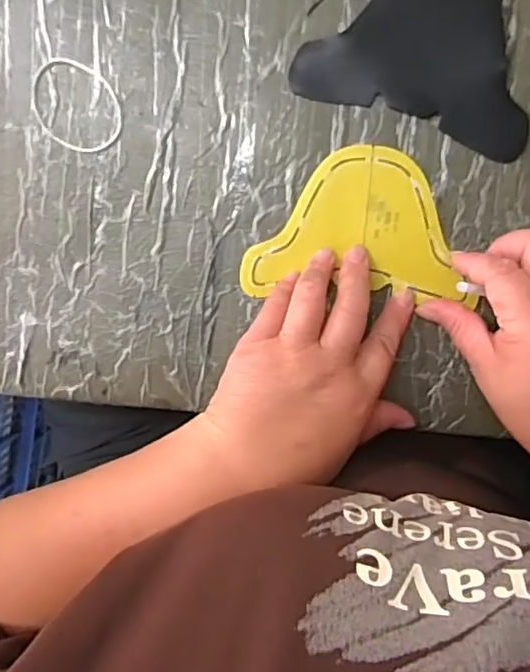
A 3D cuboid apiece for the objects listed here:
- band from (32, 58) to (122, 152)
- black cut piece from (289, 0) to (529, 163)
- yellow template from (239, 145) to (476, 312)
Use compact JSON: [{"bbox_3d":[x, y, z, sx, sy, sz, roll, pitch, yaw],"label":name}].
[{"bbox_3d":[-0.115,-0.139,0.365,0.060,0.004,0.048,29,99,-3],"label":"band"},{"bbox_3d":[0.096,-0.168,0.354,0.138,0.004,0.091,19,96,0],"label":"black cut piece"},{"bbox_3d":[0.055,-0.068,0.362,0.129,0.006,0.088,3,99,2],"label":"yellow template"}]

